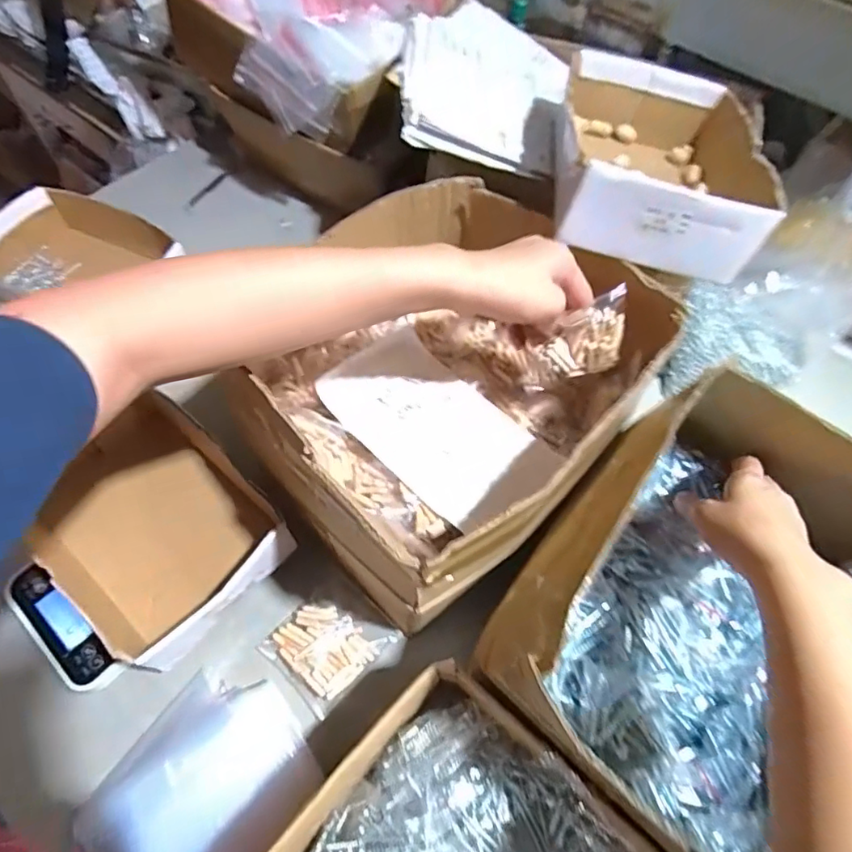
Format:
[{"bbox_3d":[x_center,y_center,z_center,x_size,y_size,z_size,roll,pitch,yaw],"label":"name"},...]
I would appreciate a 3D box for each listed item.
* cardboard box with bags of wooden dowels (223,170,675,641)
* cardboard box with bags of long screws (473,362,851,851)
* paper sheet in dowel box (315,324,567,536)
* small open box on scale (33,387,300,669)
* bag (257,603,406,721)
[{"bbox_3d":[0.016,-0.038,0.483,0.273,0.165,0.311,41,68,18],"label":"cardboard box with bags of wooden dowels"},{"bbox_3d":[0.229,0.149,0.417,0.252,0.184,0.318,40,68,18],"label":"cardboard box with bags of long screws"},{"bbox_3d":[0.011,-0.001,0.506,0.215,0.025,0.122,41,68,18],"label":"paper sheet in dowel box"},{"bbox_3d":[-0.257,0.090,0.504,0.231,0.072,0.172,38,67,17],"label":"small open box on scale"},{"bbox_3d":[-0.088,0.210,0.515,0.104,0.021,0.091,-36,69,-19],"label":"bag"}]

